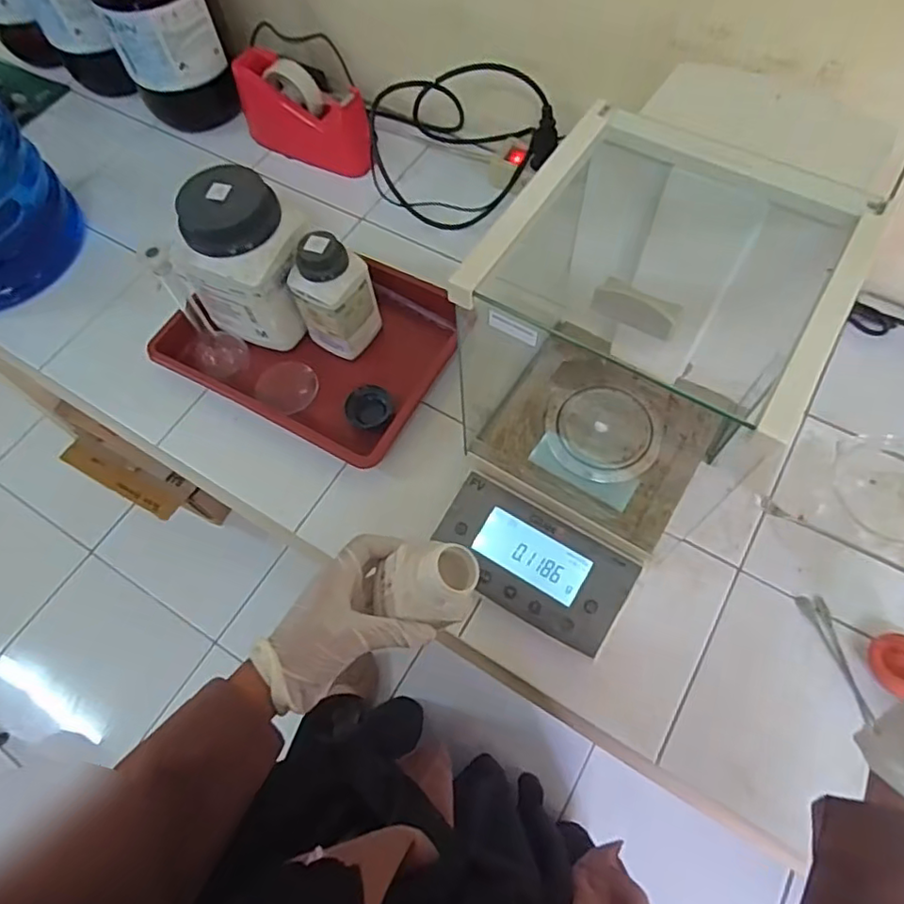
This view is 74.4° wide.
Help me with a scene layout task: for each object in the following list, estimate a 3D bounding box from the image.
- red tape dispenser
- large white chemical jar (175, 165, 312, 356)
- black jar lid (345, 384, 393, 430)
[{"bbox_3d":[-0.204,-0.470,0.845,0.228,0.111,0.061,33,70,17],"label":"red tape dispenser"},{"bbox_3d":[-0.231,-0.210,0.663,0.125,0.179,0.106,12,65,9],"label":"large white chemical jar"},{"bbox_3d":[-0.090,-0.050,0.666,0.051,0.020,0.046,13,66,9],"label":"black jar lid"}]

